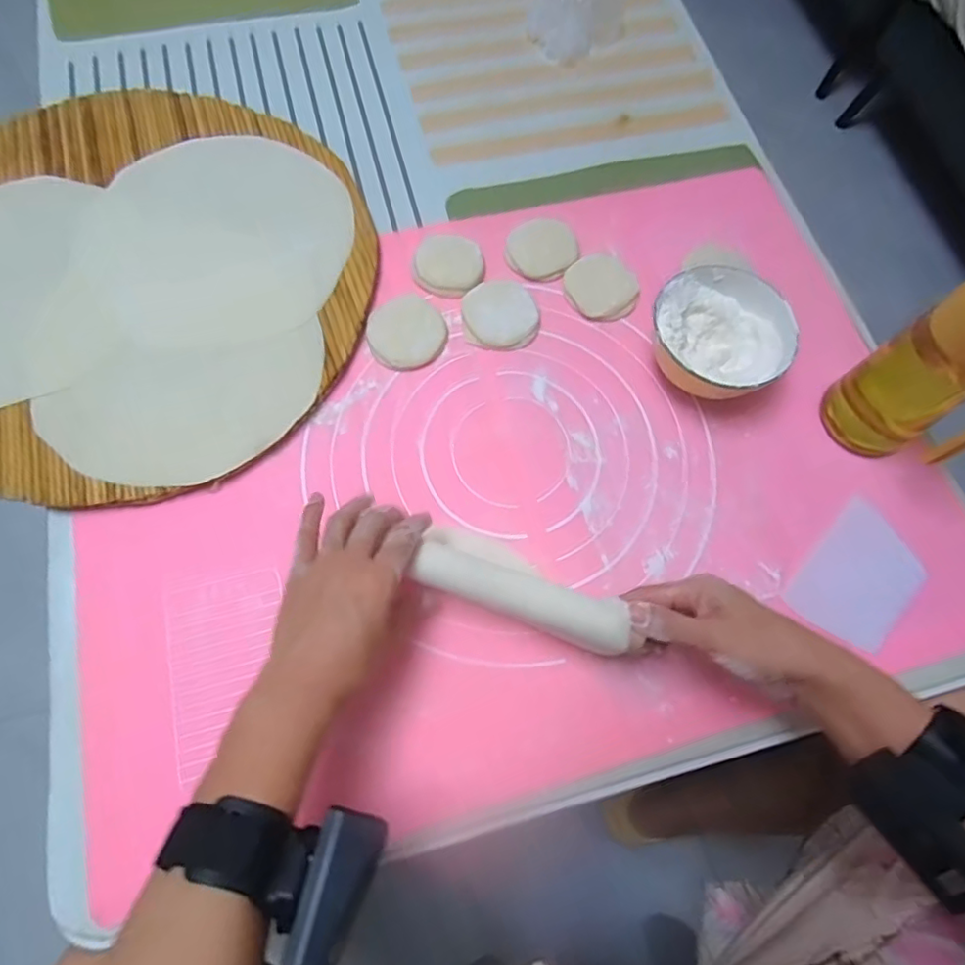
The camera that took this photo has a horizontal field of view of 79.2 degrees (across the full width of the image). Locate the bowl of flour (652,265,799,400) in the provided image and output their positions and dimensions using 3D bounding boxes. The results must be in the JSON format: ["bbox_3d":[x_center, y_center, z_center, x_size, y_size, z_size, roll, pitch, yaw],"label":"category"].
[{"bbox_3d":[0.198,-0.118,0.508,0.112,0.068,0.118,1,71,-2],"label":"bowl of flour"}]

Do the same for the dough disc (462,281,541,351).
[{"bbox_3d":[0.018,-0.152,0.534,0.068,0.020,0.060,-6,71,-5],"label":"dough disc"}]

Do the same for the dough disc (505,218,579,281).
[{"bbox_3d":[0.059,-0.228,0.570,0.065,0.009,0.071,1,71,-2],"label":"dough disc"}]

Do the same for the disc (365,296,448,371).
[{"bbox_3d":[-0.069,-0.137,0.531,0.069,0.007,0.071,1,71,-2],"label":"disc"}]

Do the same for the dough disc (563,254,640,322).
[{"bbox_3d":[0.112,-0.184,0.553,0.071,0.017,0.060,34,73,9],"label":"dough disc"}]

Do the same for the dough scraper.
[{"bbox_3d":[0.305,0.078,0.469,0.082,0.007,0.110,42,74,8],"label":"dough scraper"}]

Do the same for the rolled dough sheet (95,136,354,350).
[{"bbox_3d":[-0.240,-0.237,0.553,0.222,0.009,0.235,-17,72,-8],"label":"rolled dough sheet"}]

